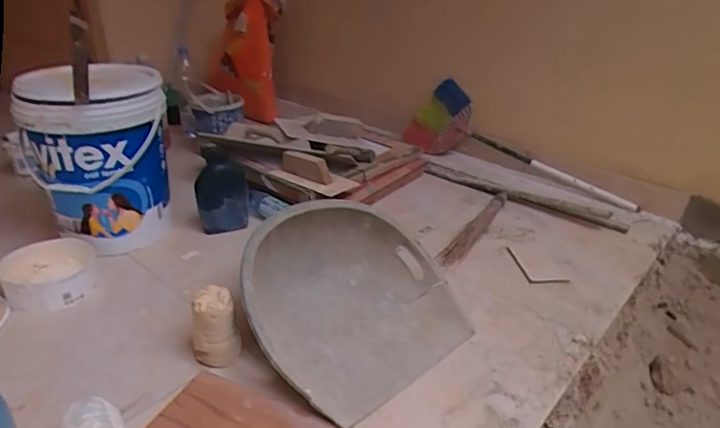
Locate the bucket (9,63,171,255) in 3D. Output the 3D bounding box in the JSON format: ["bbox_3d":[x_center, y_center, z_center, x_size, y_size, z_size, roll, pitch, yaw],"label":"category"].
[{"bbox_3d":[-0.597,-0.142,1.189,0.305,0.403,0.258,-11,31,-24],"label":"bucket"}]

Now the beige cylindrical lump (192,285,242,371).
[{"bbox_3d":[-0.265,0.204,0.903,0.069,0.140,0.069,2,28,-1],"label":"beige cylindrical lump"}]

